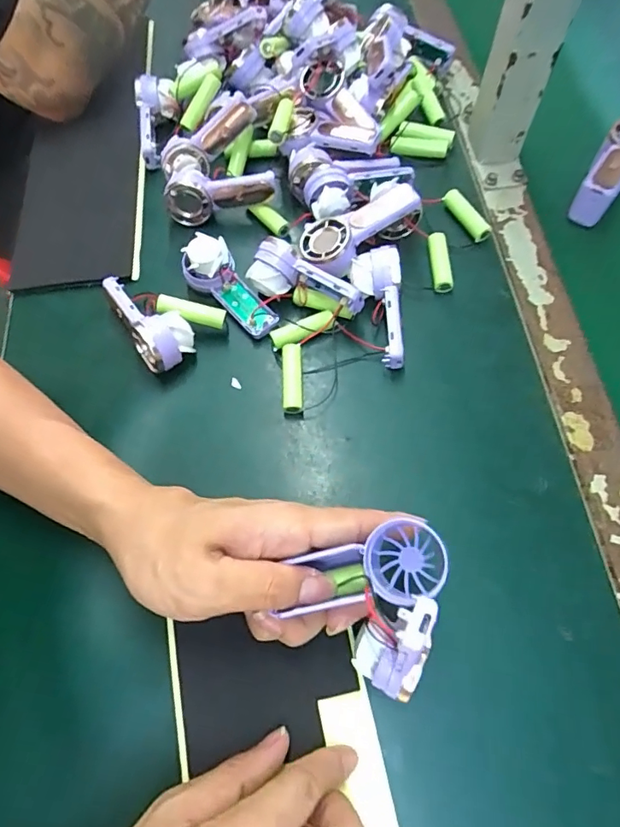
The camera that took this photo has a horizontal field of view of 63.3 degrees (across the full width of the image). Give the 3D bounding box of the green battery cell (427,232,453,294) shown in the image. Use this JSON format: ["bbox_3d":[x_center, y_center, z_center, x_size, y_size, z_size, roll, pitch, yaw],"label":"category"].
[{"bbox_3d":[0.104,-0.120,0.403,0.014,0.012,0.052,-2,66,2],"label":"green battery cell"}]

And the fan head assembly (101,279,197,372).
[{"bbox_3d":[-0.124,-0.073,0.378,0.039,0.046,0.091,-36,69,-13],"label":"fan head assembly"}]

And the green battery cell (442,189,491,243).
[{"bbox_3d":[0.130,-0.164,0.419,0.014,0.015,0.054,-31,68,-11],"label":"green battery cell"}]

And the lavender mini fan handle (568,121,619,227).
[{"bbox_3d":[0.251,-0.203,0.415,0.036,0.037,0.089,33,84,16],"label":"lavender mini fan handle"}]

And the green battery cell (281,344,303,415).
[{"bbox_3d":[-0.013,-0.025,0.366,0.014,0.014,0.051,-3,66,1],"label":"green battery cell"}]

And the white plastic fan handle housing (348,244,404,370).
[{"bbox_3d":[0.050,-0.079,0.375,0.035,0.039,0.088,-2,66,2],"label":"white plastic fan handle housing"}]

